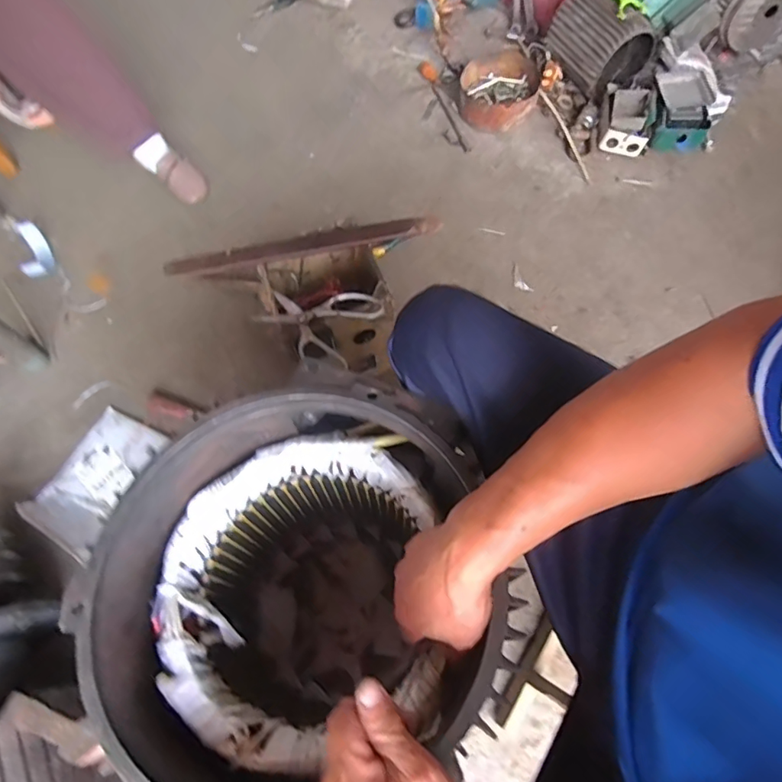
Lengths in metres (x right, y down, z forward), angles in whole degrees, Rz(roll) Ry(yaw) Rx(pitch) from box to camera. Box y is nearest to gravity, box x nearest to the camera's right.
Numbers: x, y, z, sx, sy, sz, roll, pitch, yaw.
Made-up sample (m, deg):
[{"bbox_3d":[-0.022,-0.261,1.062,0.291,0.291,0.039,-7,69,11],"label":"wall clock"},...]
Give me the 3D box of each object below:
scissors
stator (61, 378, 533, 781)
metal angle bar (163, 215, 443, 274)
[{"bbox_3d":[-0.119,-0.107,0.755,0.188,0.020,0.131,13,65,14],"label":"scissors"},{"bbox_3d":[-0.080,0.236,0.610,0.331,0.461,0.319,-17,67,-7],"label":"stator"},{"bbox_3d":[-0.138,-0.248,0.805,0.443,0.028,0.044,-11,65,-2],"label":"metal angle bar"}]

